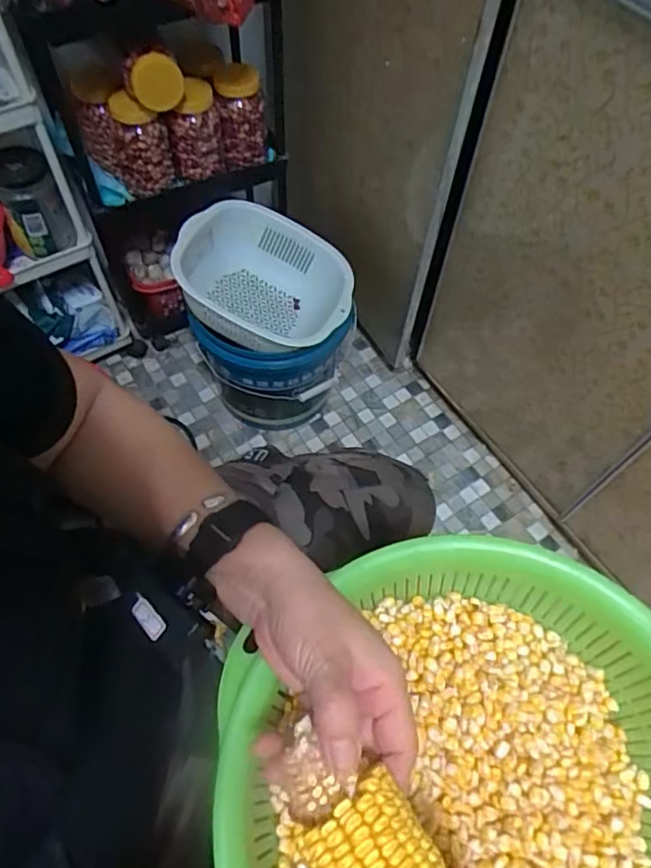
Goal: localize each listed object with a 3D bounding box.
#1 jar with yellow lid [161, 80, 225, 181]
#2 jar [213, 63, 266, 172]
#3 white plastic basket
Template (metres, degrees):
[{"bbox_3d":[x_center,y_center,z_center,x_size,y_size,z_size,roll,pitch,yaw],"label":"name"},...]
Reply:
[{"bbox_3d":[-0.211,-0.490,0.948,0.080,0.126,0.072,-7,61,-5],"label":"jar with yellow lid"},{"bbox_3d":[-0.140,-0.525,0.977,0.074,0.136,0.073,1,61,-1],"label":"jar"},{"bbox_3d":[-0.095,-0.238,0.960,0.267,0.171,0.282,-3,61,-3],"label":"white plastic basket"}]

